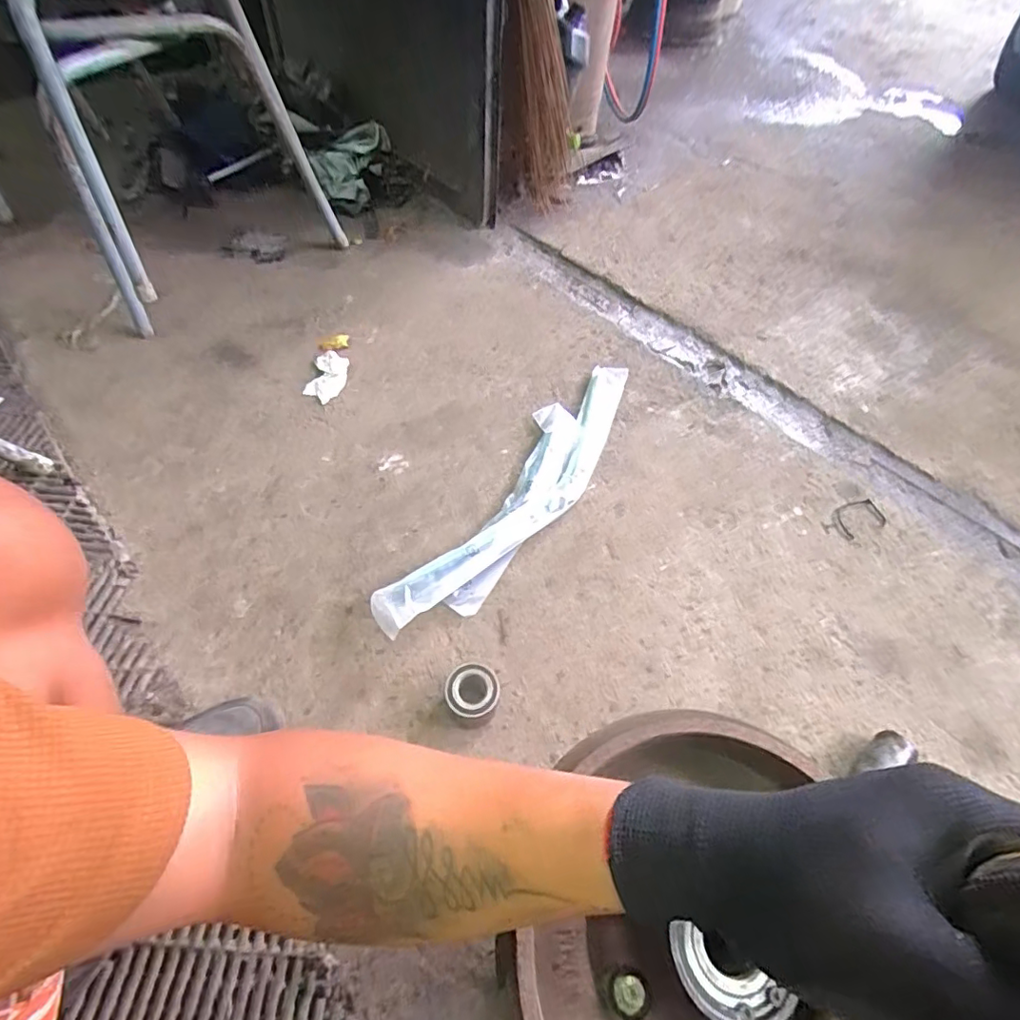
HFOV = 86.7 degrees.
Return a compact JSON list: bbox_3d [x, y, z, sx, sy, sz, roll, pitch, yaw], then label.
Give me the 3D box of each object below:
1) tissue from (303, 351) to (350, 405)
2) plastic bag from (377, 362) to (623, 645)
[{"bbox_3d":[-0.298,-0.218,0.882,0.061,0.018,0.101,6,55,1],"label":"tissue"},{"bbox_3d":[0.032,-0.047,0.765,0.134,0.050,0.582,31,59,17],"label":"plastic bag"}]

